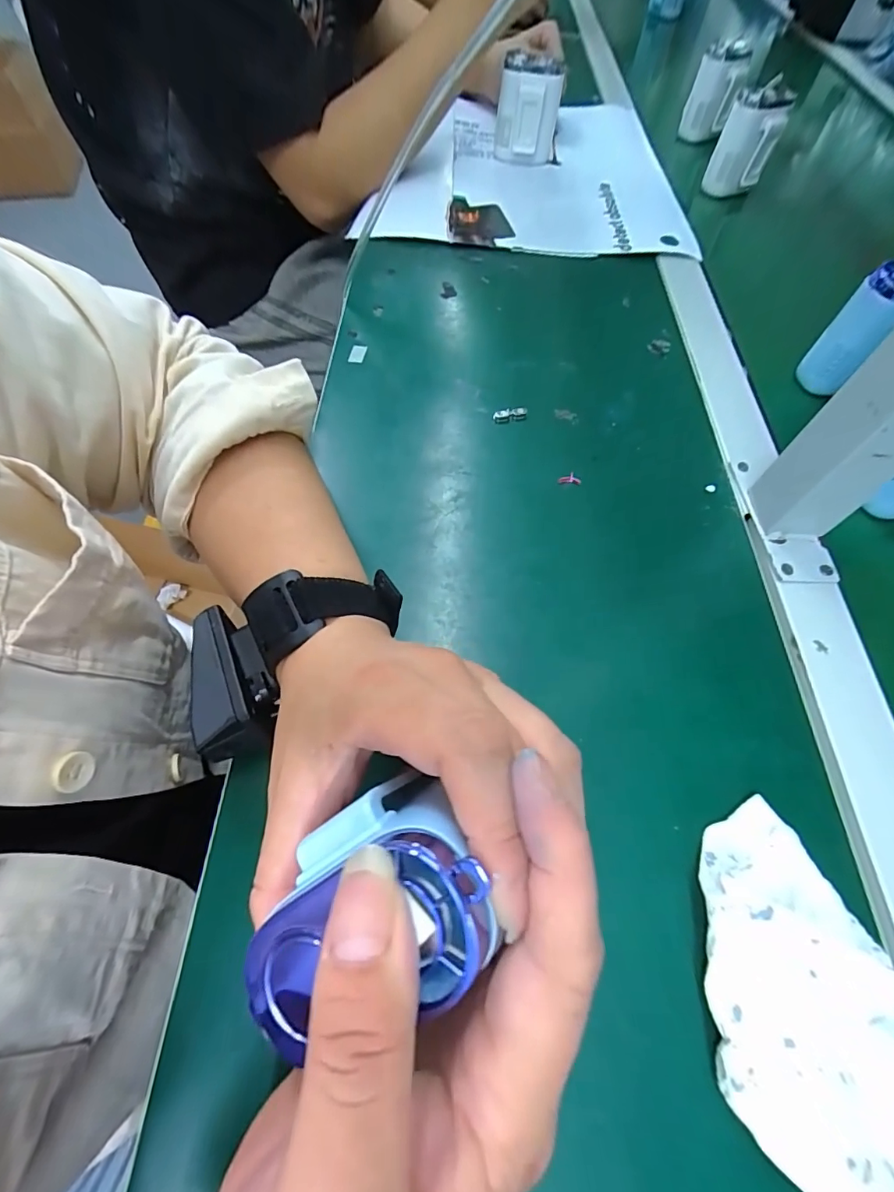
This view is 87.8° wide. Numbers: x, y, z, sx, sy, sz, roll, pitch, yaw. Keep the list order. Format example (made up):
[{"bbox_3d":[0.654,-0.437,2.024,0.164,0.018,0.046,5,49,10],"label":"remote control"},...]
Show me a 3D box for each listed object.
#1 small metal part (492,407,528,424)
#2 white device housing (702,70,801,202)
[{"bbox_3d":[0.048,-0.134,0.346,0.026,0.007,0.009,-11,63,-7],"label":"small metal part"},{"bbox_3d":[0.322,-0.486,0.499,0.052,0.084,0.049,-32,67,-17],"label":"white device housing"}]

